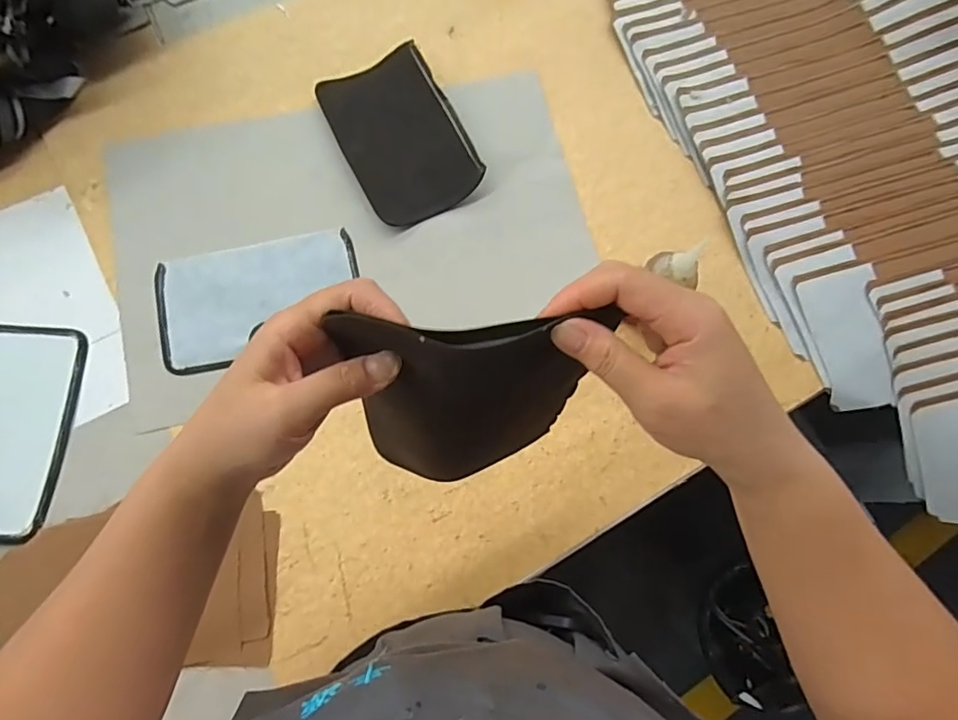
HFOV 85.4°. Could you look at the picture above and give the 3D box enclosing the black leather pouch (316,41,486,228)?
[{"bbox_3d":[-0.095,-0.273,0.631,0.137,0.021,0.208,-28,80,-7],"label":"black leather pouch"}]

